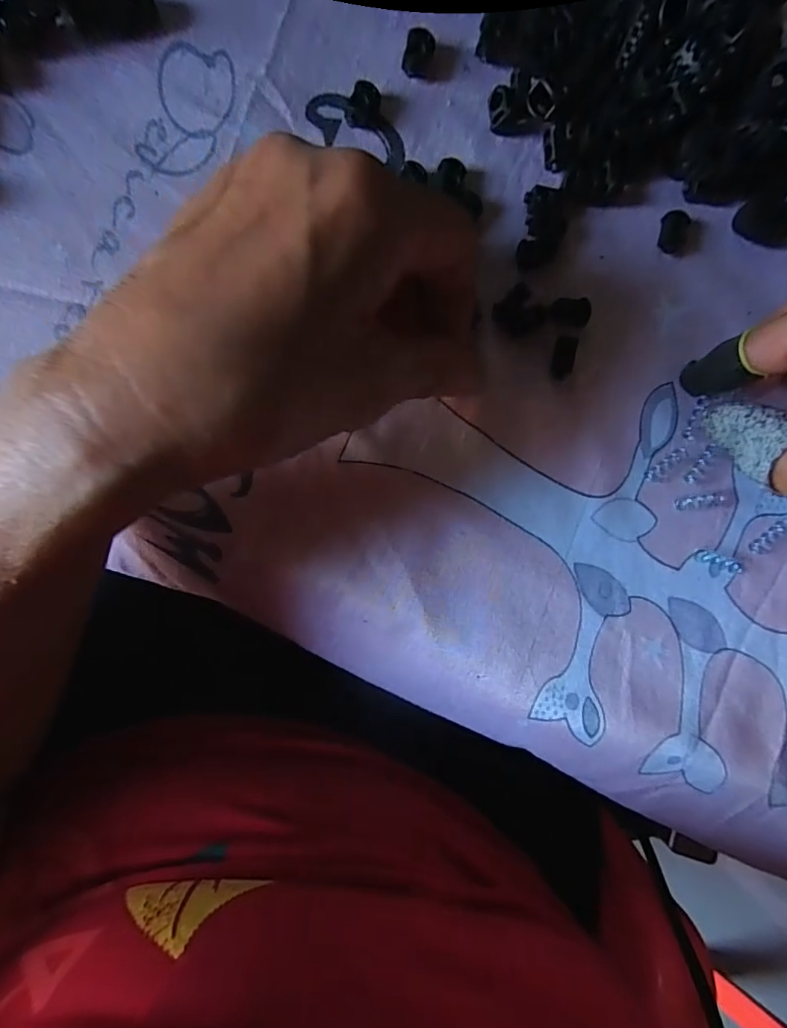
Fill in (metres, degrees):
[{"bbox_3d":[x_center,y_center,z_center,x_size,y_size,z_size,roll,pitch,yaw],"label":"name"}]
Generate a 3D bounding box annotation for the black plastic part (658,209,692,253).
[{"bbox_3d":[0.115,-0.115,0.206,0.011,0.005,0.016,6,90,-7],"label":"black plastic part"}]

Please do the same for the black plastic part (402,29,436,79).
[{"bbox_3d":[0.010,-0.175,0.193,0.010,0.009,0.014,12,90,-7],"label":"black plastic part"}]

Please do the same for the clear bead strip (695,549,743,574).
[{"bbox_3d":[0.137,0.020,0.210,0.021,0.004,0.005,20,89,-6],"label":"clear bead strip"}]

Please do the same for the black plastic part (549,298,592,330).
[{"bbox_3d":[0.070,-0.079,0.200,0.016,0.005,0.012,-7,92,-6],"label":"black plastic part"}]

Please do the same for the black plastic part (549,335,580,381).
[{"bbox_3d":[0.068,-0.062,0.201,0.009,0.004,0.018,12,90,-7],"label":"black plastic part"}]

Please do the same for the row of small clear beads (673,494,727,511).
[{"bbox_3d":[0.129,-0.005,0.209,0.023,0.004,0.006,-6,92,-6],"label":"row of small clear beads"}]

